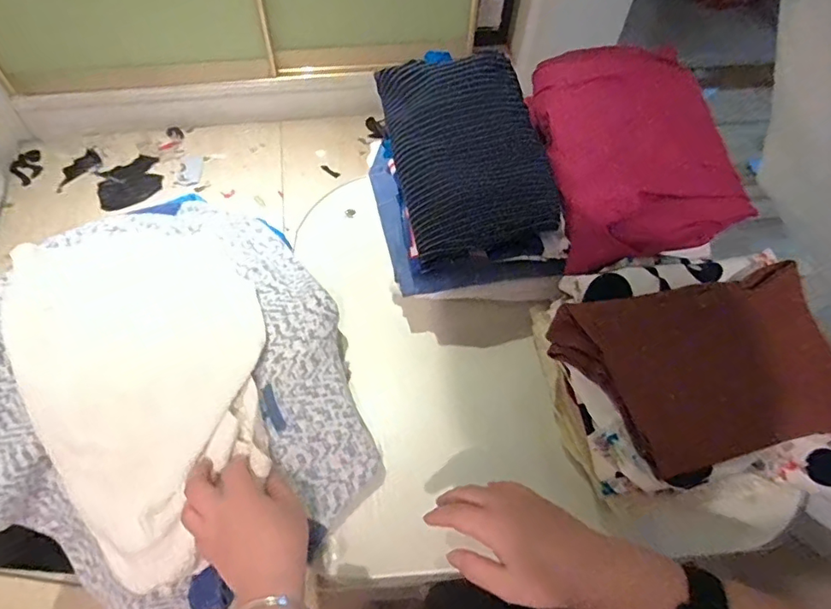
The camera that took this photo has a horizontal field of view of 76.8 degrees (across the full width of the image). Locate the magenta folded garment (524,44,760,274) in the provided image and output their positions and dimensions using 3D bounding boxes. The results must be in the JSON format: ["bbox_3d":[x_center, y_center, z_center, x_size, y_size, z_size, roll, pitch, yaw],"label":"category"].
[{"bbox_3d":[0.245,-0.176,0.580,0.200,0.050,0.265,-12,75,-2],"label":"magenta folded garment"}]

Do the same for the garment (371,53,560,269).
[{"bbox_3d":[0.058,-0.167,0.582,0.164,0.039,0.223,-12,88,-2],"label":"garment"}]

